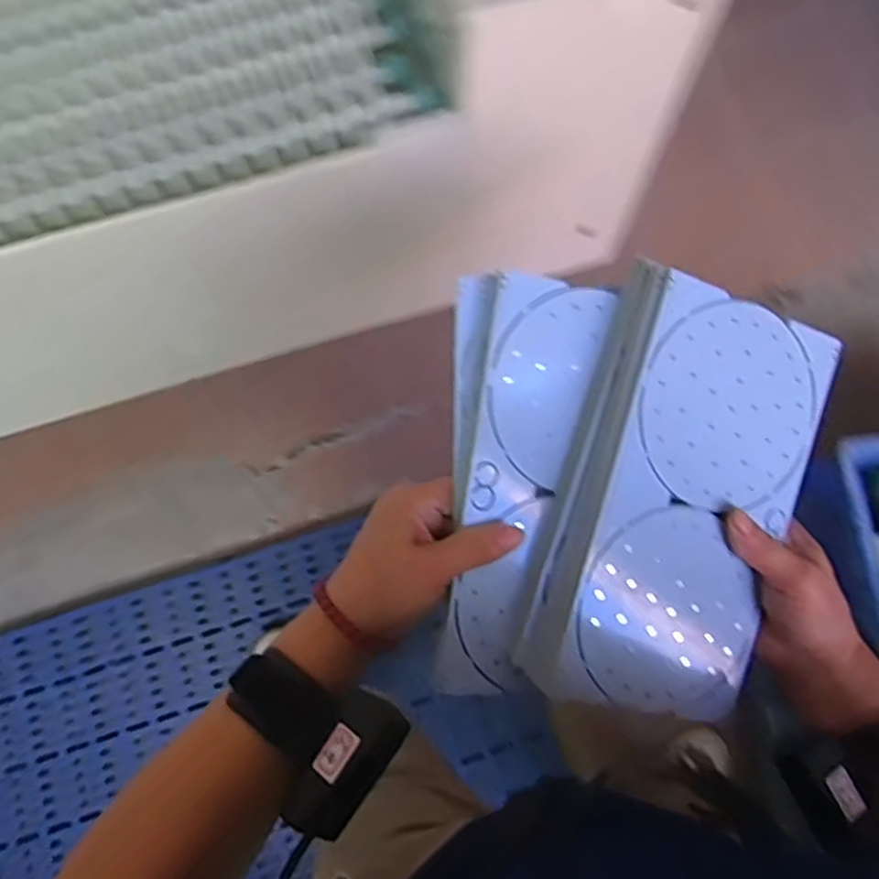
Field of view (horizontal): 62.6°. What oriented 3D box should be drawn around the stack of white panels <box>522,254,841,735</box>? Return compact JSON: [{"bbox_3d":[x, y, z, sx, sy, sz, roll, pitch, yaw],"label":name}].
[{"bbox_3d":[0.142,0.037,0.426,0.140,0.025,0.240,15,90,-17],"label":"stack of white panels"}]

